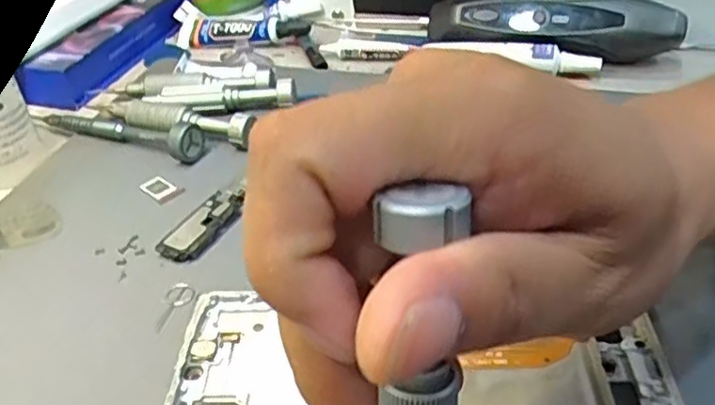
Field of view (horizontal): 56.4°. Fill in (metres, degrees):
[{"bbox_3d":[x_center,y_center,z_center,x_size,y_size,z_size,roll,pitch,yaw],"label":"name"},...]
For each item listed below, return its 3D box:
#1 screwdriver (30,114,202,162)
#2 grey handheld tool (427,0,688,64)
[{"bbox_3d":[-0.129,-0.040,0.348,0.107,0.017,0.015,14,41,22],"label":"screwdriver"},{"bbox_3d":[0.110,-0.102,0.384,0.141,0.029,0.037,13,41,21],"label":"grey handheld tool"}]

